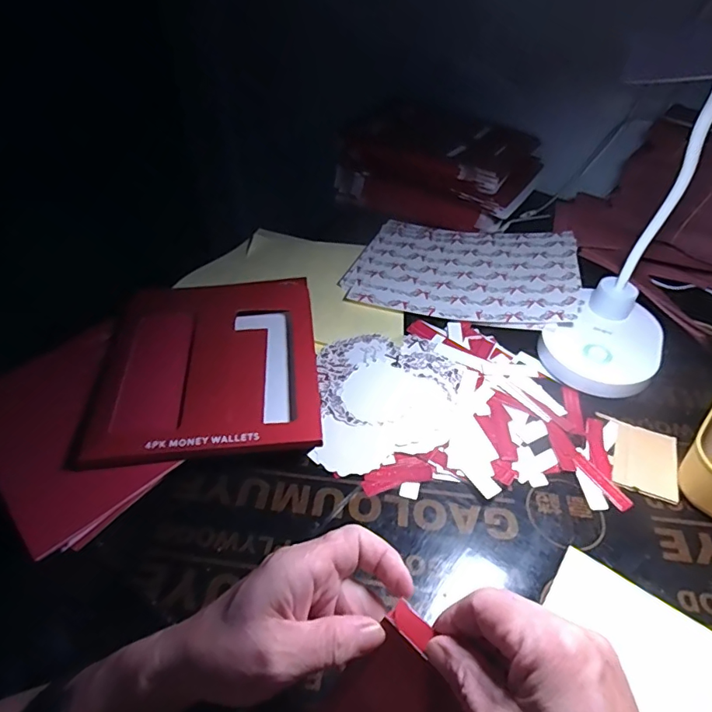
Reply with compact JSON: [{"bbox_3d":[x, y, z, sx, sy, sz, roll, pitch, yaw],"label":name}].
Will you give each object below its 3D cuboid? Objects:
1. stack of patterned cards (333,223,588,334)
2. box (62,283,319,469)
[{"bbox_3d":[0.136,-0.115,0.619,0.268,0.023,0.196,15,46,14],"label":"stack of patterned cards"},{"bbox_3d":[-0.140,0.002,0.467,0.197,0.018,0.221,-1,45,-9],"label":"box"}]

